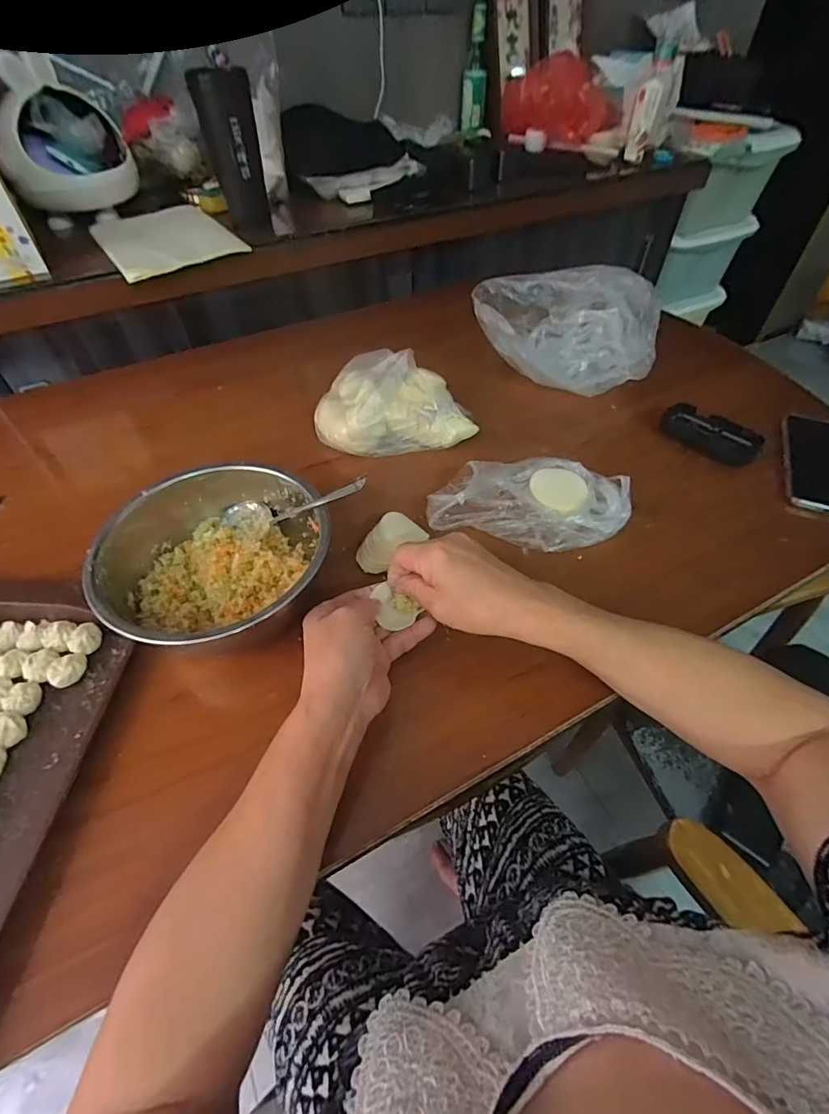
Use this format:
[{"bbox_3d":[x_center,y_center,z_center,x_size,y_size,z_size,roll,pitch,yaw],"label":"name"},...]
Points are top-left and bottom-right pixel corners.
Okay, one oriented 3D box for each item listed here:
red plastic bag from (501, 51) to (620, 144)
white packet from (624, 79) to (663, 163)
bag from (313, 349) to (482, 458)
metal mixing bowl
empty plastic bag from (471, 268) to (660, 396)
[{"bbox_3d":[0.306,-0.944,1.010,0.244,0.109,0.203,9,52,8],"label":"red plastic bag"},{"bbox_3d":[0.470,-0.901,1.013,0.046,0.124,0.021,18,54,15],"label":"white packet"},{"bbox_3d":[-0.024,-0.189,0.574,0.188,0.086,0.109,-3,51,-1],"label":"bag"},{"bbox_3d":[-0.166,-0.002,0.425,0.180,0.067,0.171,-1,51,1],"label":"metal mixing bowl"},{"bbox_3d":[0.190,-0.292,0.624,0.224,0.114,0.095,-2,51,-1],"label":"empty plastic bag"}]

